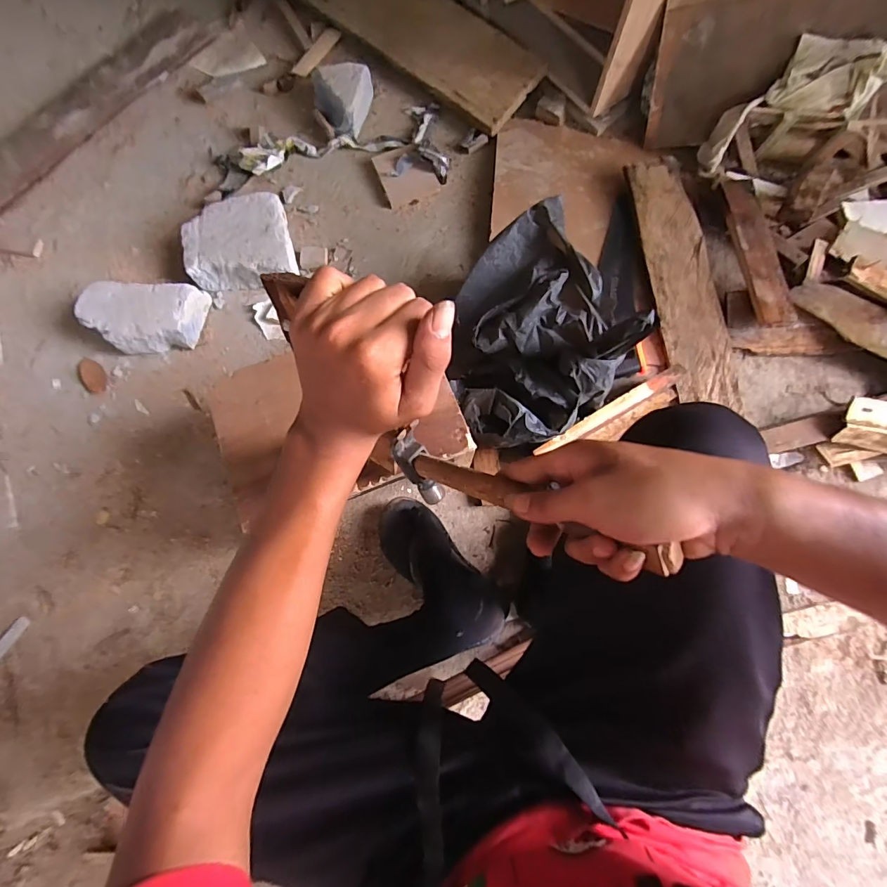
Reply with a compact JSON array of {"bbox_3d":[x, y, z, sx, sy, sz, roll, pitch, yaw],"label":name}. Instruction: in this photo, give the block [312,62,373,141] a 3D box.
[{"bbox_3d":[-0.221,-0.748,0.931,0.123,0.063,0.140,-1,78,0],"label":"block"}]

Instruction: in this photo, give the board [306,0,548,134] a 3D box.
[{"bbox_3d":[-0.080,-0.963,0.984,0.677,0.026,0.181,43,93,12],"label":"board"}]

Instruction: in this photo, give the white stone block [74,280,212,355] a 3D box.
[{"bbox_3d":[-0.571,-0.240,0.819,0.220,0.077,0.123,-4,78,-1],"label":"white stone block"}]

